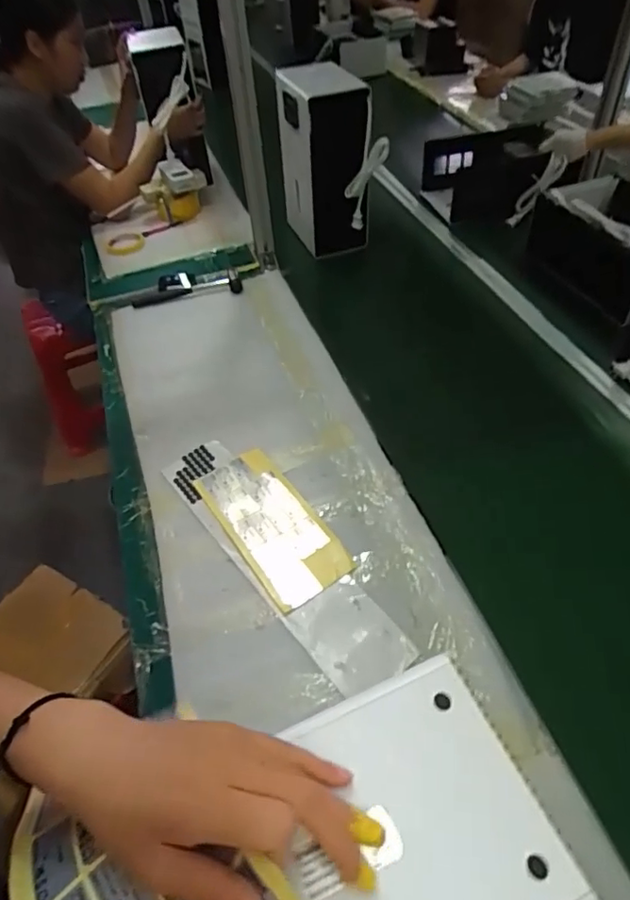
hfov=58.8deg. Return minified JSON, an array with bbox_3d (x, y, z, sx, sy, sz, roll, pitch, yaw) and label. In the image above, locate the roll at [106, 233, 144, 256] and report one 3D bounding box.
[{"bbox_3d":[-0.489,-0.530,1.436,0.086,0.016,0.100,-2,48,2],"label":"roll"}]

